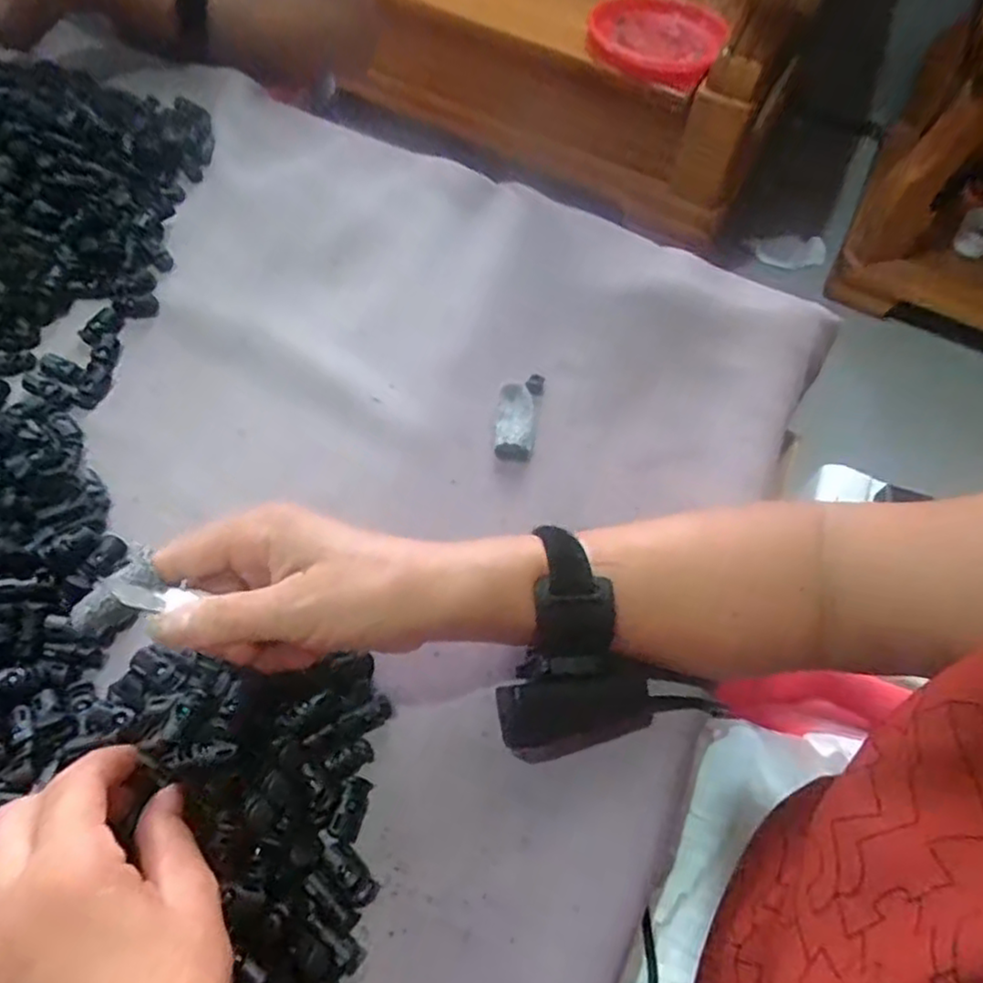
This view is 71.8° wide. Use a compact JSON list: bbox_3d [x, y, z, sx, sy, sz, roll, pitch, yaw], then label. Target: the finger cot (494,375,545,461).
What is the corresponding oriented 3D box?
[{"bbox_3d":[0.018,-0.051,0.449,0.027,0.007,0.068,11,59,3],"label":"finger cot"}]

